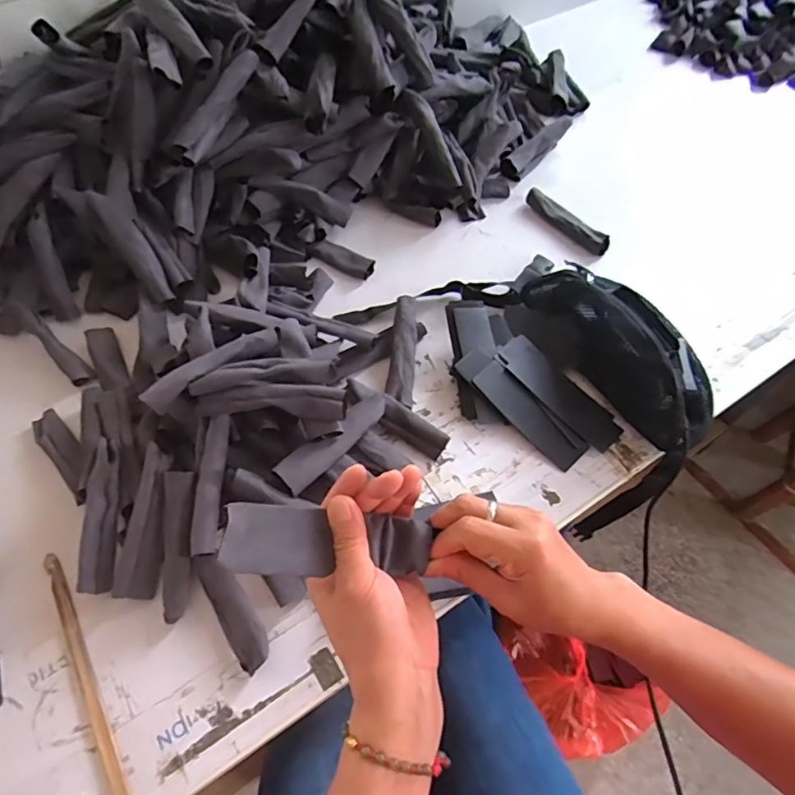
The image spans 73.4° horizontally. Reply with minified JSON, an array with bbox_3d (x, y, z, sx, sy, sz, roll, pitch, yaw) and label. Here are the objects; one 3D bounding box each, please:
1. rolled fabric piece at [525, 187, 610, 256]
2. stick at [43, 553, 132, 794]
[{"bbox_3d":[0.256,-0.267,0.806,0.026,0.026,0.147,-35,65,-20],"label":"rolled fabric piece"},{"bbox_3d":[-0.284,0.259,0.487,0.016,0.004,0.269,-29,63,-17],"label":"stick"}]

